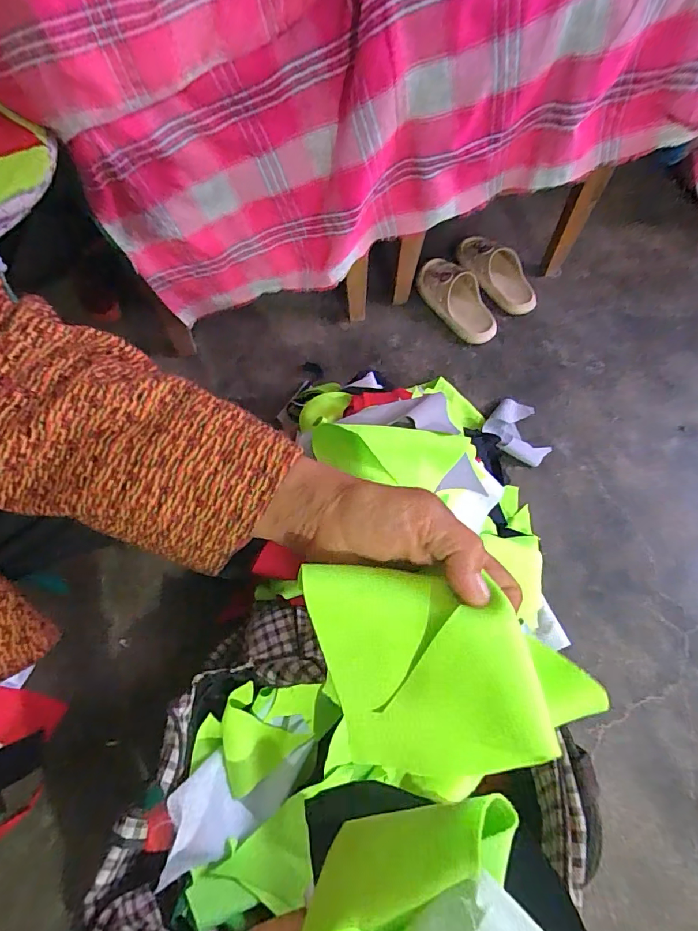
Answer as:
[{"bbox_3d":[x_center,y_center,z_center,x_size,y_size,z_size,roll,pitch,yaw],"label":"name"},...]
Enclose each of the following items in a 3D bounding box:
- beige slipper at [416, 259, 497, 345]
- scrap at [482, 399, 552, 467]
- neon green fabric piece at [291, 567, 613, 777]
[{"bbox_3d":[0.222,-0.347,0.939,0.095,0.063,0.213,-35,69,-16],"label":"beige slipper"},{"bbox_3d":[0.314,-0.063,0.825,0.121,0.033,0.133,34,68,15],"label":"scrap"},{"bbox_3d":[0.045,0.104,0.230,0.134,0.073,0.093,1,64,0],"label":"neon green fabric piece"}]

